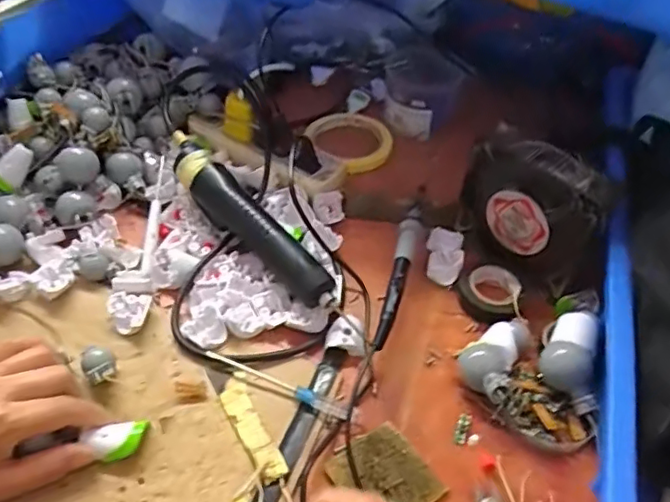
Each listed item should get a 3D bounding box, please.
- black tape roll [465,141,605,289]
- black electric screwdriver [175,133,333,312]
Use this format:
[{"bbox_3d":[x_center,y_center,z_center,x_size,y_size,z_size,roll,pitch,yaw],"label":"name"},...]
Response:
[{"bbox_3d":[0.171,-0.034,0.511,0.128,0.106,0.054,32,56,23],"label":"black tape roll"},{"bbox_3d":[-0.083,-0.031,0.529,0.034,0.045,0.229,-32,57,-25],"label":"black electric screwdriver"}]

